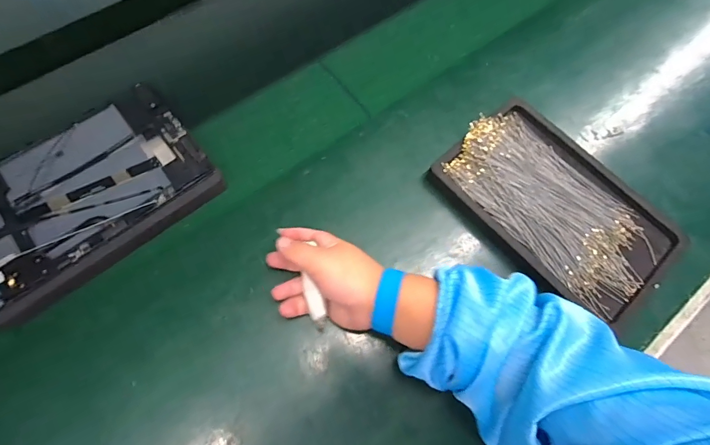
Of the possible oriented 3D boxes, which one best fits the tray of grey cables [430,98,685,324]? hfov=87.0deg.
[{"bbox_3d":[0.219,-0.020,0.409,0.154,0.030,0.240,-39,76,-14],"label":"tray of grey cables"}]

